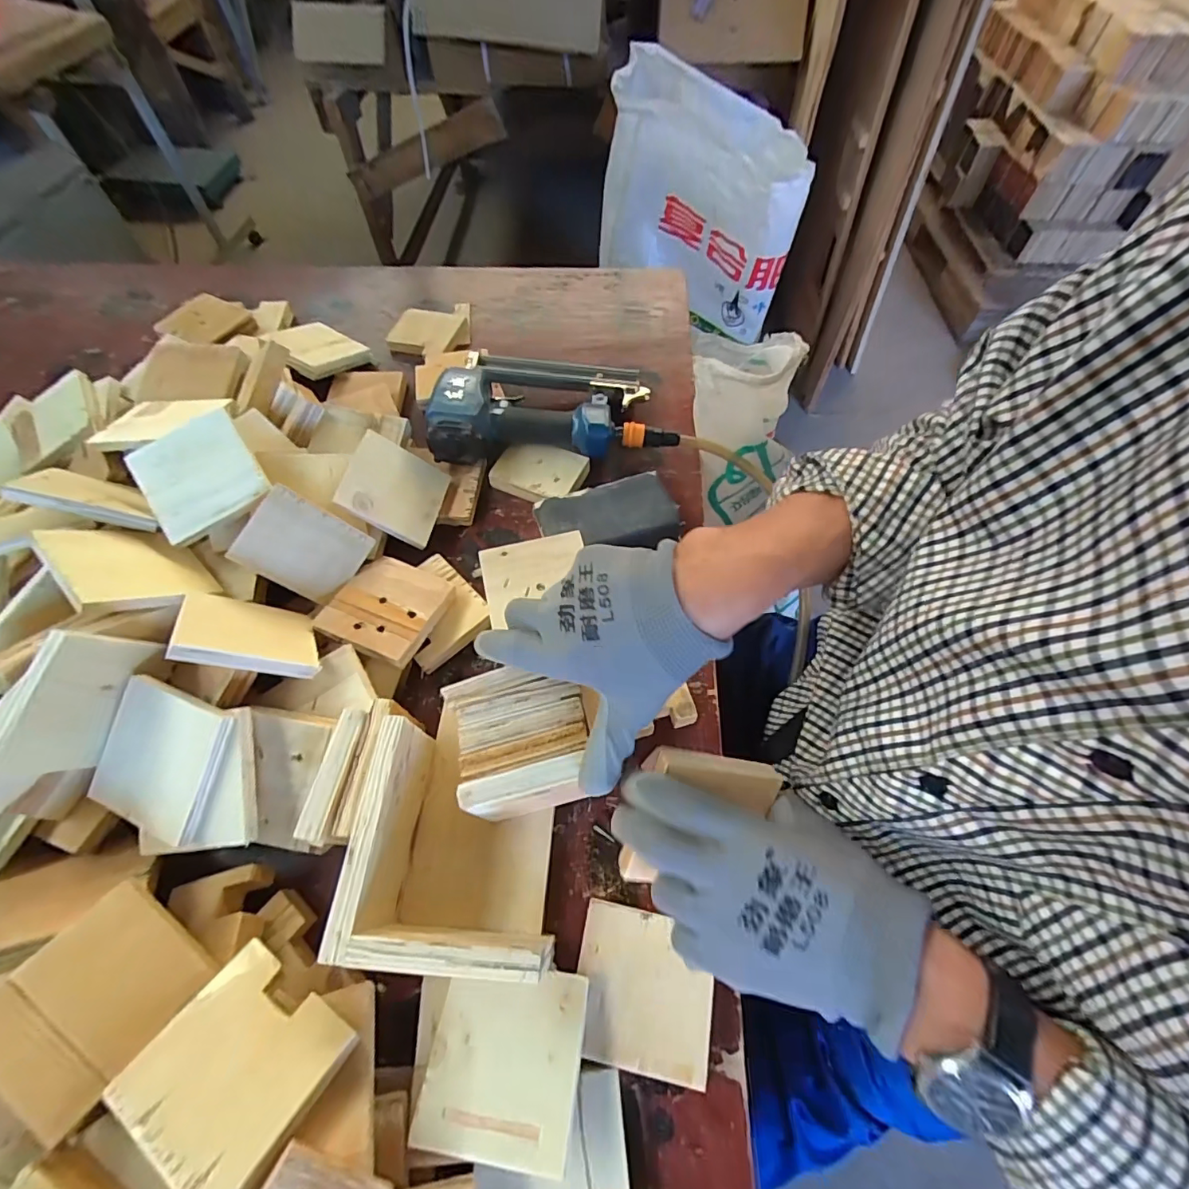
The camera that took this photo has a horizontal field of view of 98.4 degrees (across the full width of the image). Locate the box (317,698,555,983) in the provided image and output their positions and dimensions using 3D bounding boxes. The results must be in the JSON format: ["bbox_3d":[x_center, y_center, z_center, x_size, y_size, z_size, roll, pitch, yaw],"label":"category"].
[{"bbox_3d":[-0.091,0.168,0.363,0.131,0.089,0.151,3,61,3],"label":"box"}]

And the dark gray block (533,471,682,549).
[{"bbox_3d":[0.013,-0.079,0.513,0.136,0.019,0.083,-11,61,-5],"label":"dark gray block"}]

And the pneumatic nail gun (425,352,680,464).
[{"bbox_3d":[-0.046,-0.226,0.568,0.262,0.048,0.143,-5,61,-2],"label":"pneumatic nail gun"}]

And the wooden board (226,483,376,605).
[{"bbox_3d":[-0.251,-0.040,0.443,0.009,0.089,0.073,23,80,54],"label":"wooden board"}]

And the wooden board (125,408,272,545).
[{"bbox_3d":[-0.339,-0.102,0.440,0.088,0.008,0.095,-33,83,-14],"label":"wooden board"}]

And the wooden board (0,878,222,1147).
[{"bbox_3d":[-0.284,0.230,0.292,0.081,0.010,0.089,42,57,4],"label":"wooden board"}]

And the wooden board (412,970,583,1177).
[{"bbox_3d":[-0.055,0.283,0.313,0.091,0.006,0.087,1,47,9],"label":"wooden board"}]

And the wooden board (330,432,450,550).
[{"bbox_3d":[-0.196,-0.104,0.508,0.091,0.007,0.091,28,56,-31],"label":"wooden board"}]

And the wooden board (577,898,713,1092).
[{"bbox_3d":[0.033,0.263,0.343,0.089,0.012,0.085,10,61,7],"label":"wooden board"}]

